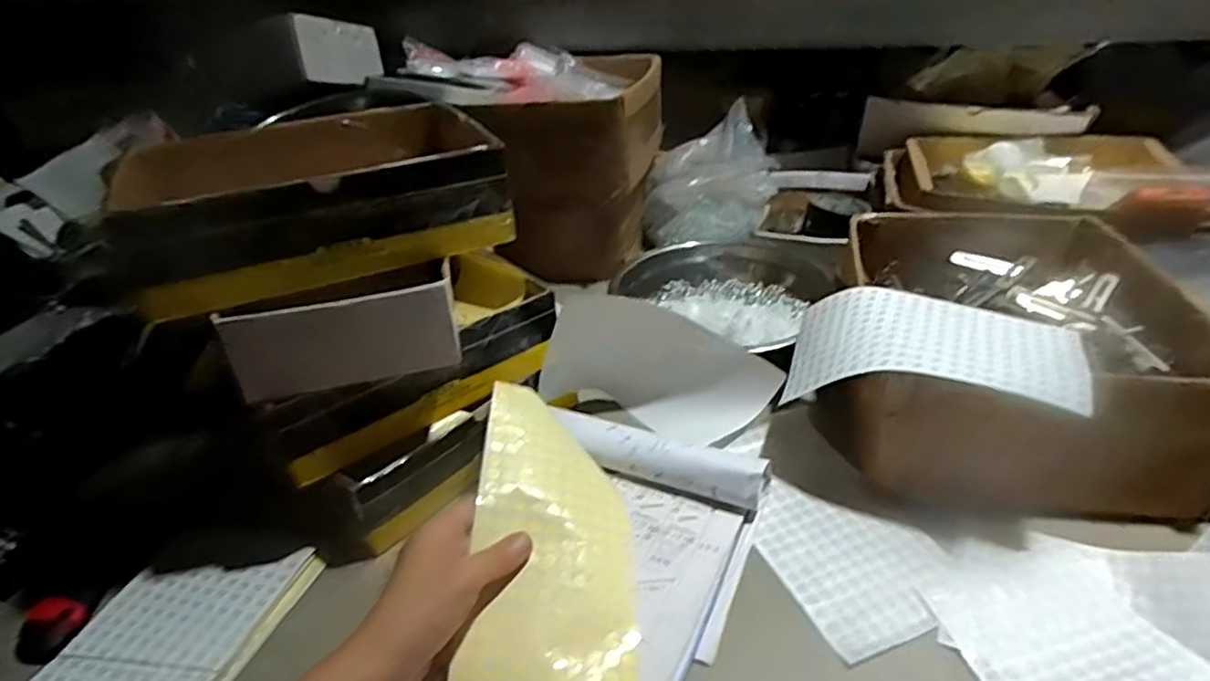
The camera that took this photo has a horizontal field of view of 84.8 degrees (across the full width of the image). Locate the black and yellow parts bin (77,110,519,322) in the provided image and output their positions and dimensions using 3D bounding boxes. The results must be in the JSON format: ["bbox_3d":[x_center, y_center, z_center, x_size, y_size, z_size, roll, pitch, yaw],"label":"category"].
[{"bbox_3d":[-0.214,-0.111,0.491,0.236,0.083,0.176,-21,36,-24],"label":"black and yellow parts bin"}]

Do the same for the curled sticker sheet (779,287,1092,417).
[{"bbox_3d":[0.263,0.013,0.543,0.209,0.055,0.118,11,36,23],"label":"curled sticker sheet"}]

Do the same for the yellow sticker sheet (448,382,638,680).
[{"bbox_3d":[-0.034,0.140,0.487,0.119,0.035,0.228,8,49,-7],"label":"yellow sticker sheet"}]

